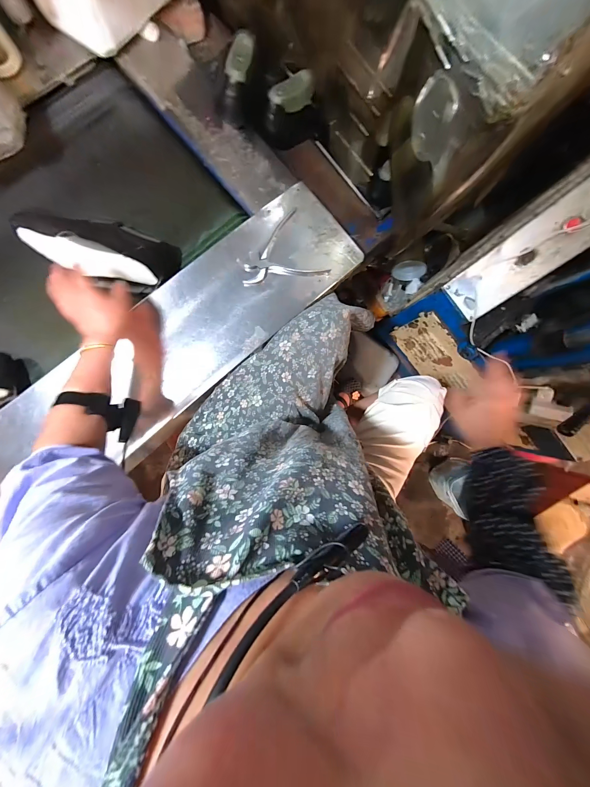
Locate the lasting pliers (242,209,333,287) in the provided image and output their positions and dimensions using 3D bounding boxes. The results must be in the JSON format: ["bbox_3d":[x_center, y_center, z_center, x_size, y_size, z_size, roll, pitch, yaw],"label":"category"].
[{"bbox_3d":[-0.029,-0.318,0.611,0.183,0.015,0.143,-10,89,-8],"label":"lasting pliers"}]

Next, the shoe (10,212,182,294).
[{"bbox_3d":[-0.378,-0.283,0.547,0.289,0.092,0.121,6,87,-11],"label":"shoe"}]

